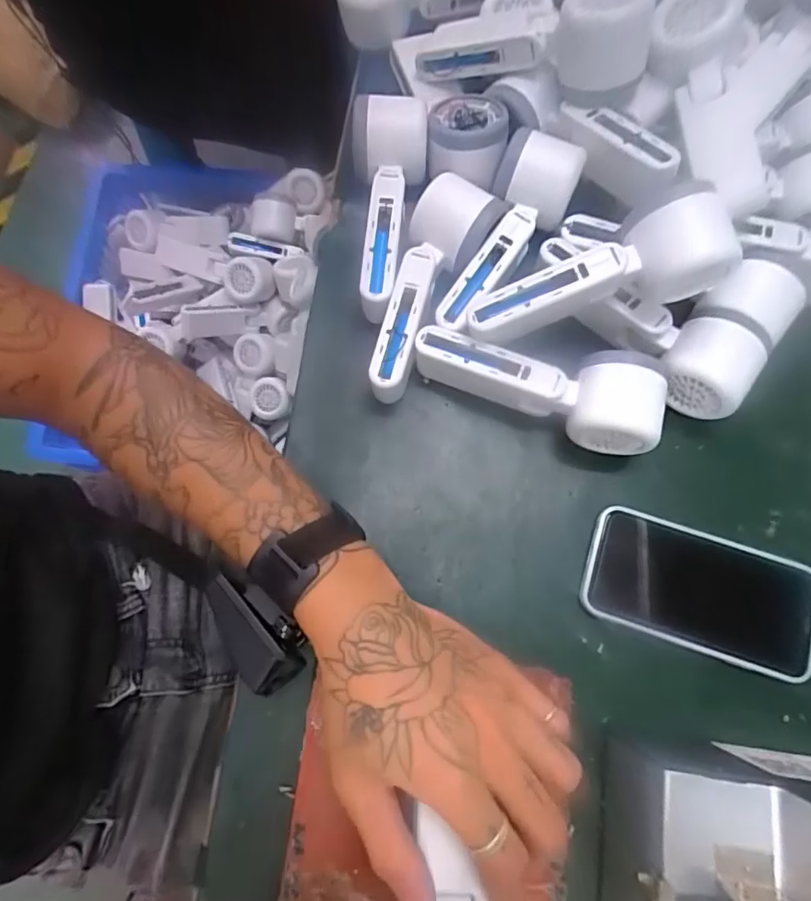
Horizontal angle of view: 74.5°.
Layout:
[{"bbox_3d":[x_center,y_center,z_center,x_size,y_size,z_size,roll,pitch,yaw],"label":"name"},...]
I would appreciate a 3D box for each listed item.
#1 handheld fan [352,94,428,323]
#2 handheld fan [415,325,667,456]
[{"bbox_3d":[-0.008,-0.176,0.386,0.056,0.046,0.165,-4,74,-2],"label":"handheld fan"},{"bbox_3d":[0.085,-0.040,0.357,0.164,0.060,0.053,12,74,2],"label":"handheld fan"}]

